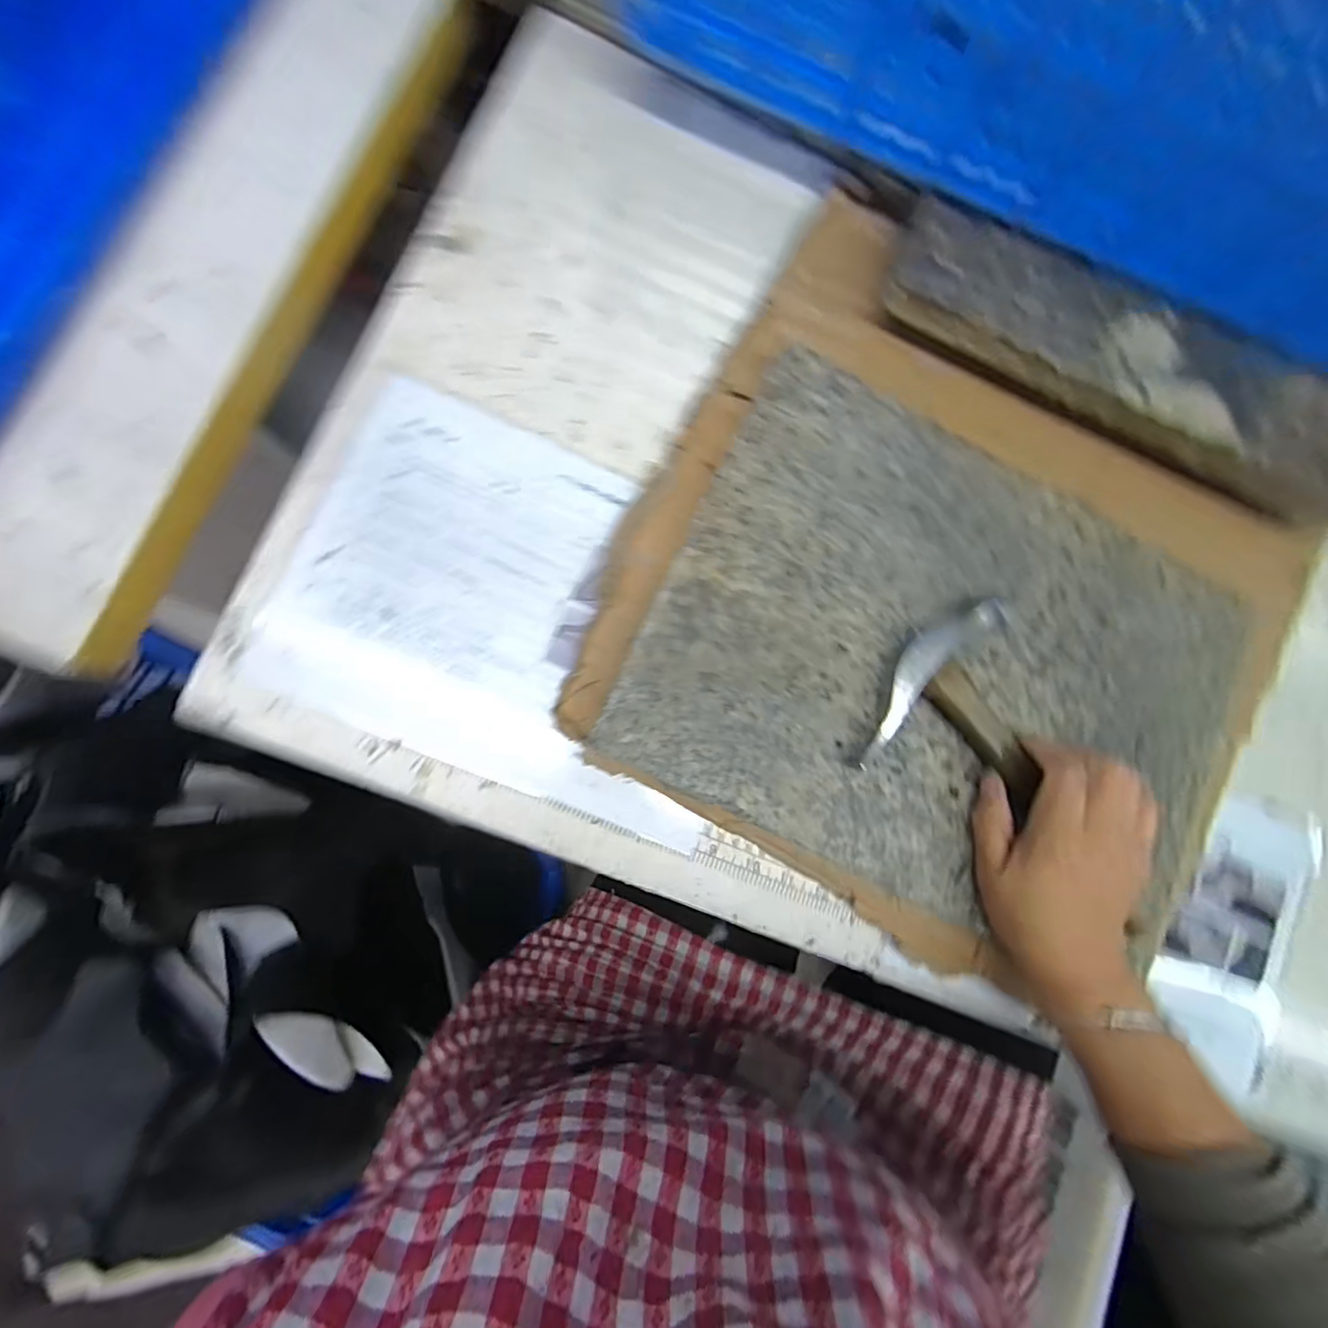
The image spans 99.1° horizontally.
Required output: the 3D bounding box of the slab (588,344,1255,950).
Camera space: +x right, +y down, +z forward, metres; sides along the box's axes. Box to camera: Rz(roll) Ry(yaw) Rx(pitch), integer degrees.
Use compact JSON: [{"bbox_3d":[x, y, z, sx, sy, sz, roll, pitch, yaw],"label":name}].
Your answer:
[{"bbox_3d":[0.202,0.005,0.381,0.400,0.030,0.298,26,81,-4],"label":"slab"}]

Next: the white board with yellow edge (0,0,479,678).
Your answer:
[{"bbox_3d":[-0.278,-0.257,0.371,0.112,0.039,0.536,22,82,-5],"label":"white board with yellow edge"}]

